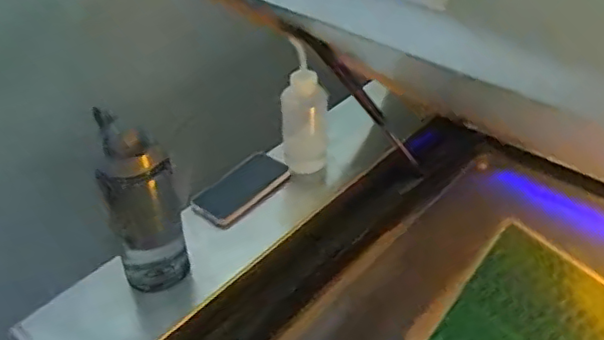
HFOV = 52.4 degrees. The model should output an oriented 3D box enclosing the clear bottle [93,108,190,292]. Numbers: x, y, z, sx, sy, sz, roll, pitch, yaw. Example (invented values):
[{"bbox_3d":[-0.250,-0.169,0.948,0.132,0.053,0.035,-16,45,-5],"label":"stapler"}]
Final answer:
[{"bbox_3d":[-0.202,0.045,0.783,0.085,0.252,0.091,-10,39,-11],"label":"clear bottle"}]

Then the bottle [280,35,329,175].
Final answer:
[{"bbox_3d":[0.005,-0.070,0.966,0.072,0.199,0.069,-2,39,-2],"label":"bottle"}]

